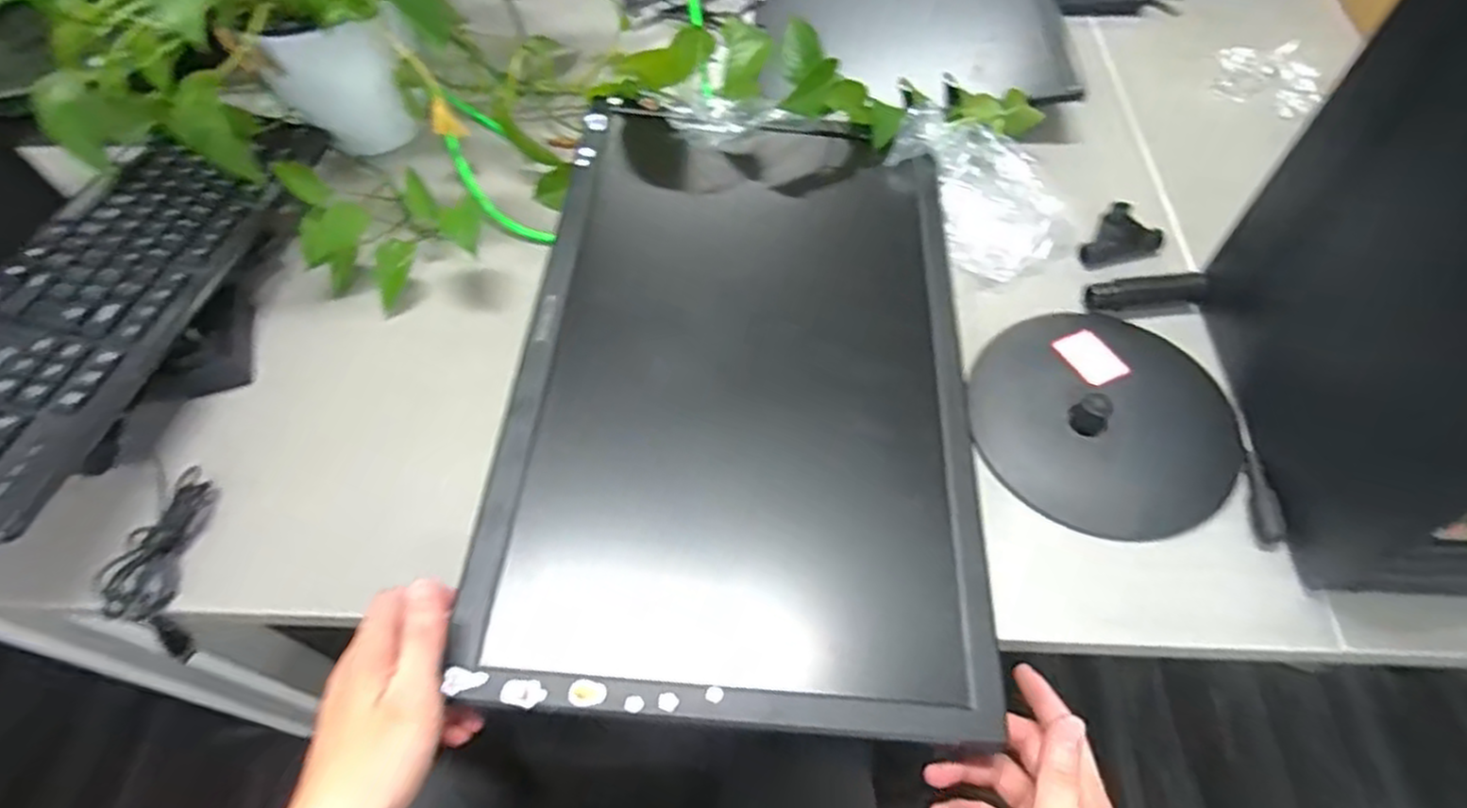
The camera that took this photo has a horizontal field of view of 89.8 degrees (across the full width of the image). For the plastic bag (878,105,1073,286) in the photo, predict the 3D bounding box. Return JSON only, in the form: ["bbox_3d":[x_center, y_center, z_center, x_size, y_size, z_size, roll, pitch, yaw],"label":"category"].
[{"bbox_3d":[0.222,-0.195,0.649,0.109,0.045,0.178,-20,59,-10],"label":"plastic bag"}]

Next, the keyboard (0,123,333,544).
[{"bbox_3d":[-0.466,-0.096,0.551,0.129,0.020,0.413,13,50,-9],"label":"keyboard"}]

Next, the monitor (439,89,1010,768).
[{"bbox_3d":[0.014,-0.034,0.572,0.324,0.060,0.535,3,57,4],"label":"monitor"}]

